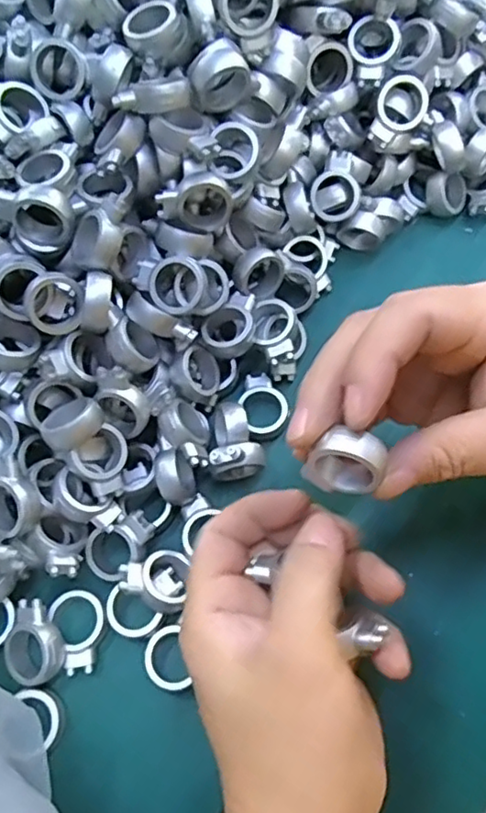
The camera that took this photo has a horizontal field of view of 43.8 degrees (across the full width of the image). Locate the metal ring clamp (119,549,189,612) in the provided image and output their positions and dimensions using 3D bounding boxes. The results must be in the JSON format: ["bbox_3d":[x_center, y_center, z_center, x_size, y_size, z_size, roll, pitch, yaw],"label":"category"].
[{"bbox_3d":[-0.038,0.075,0.263,0.026,0.016,0.026,-1,67,4],"label":"metal ring clamp"}]

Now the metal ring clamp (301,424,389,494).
[{"bbox_3d":[0.034,0.018,0.204,0.024,0.021,0.015,10,68,6],"label":"metal ring clamp"}]

